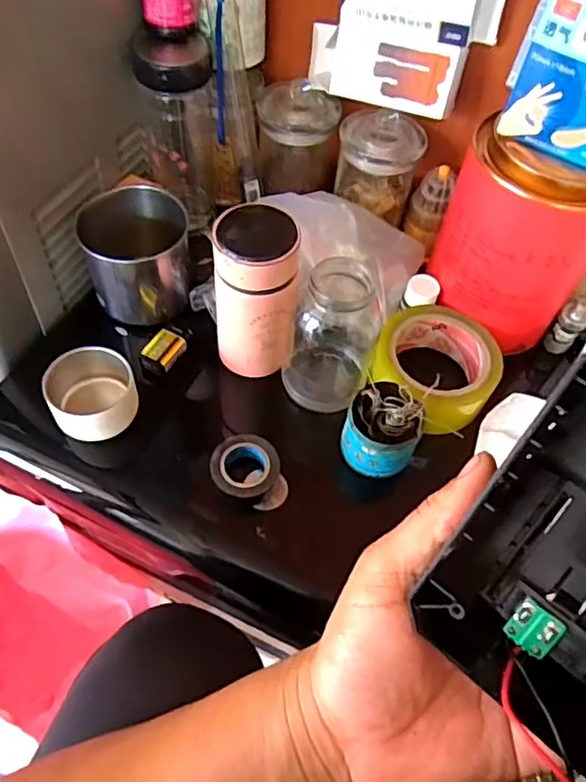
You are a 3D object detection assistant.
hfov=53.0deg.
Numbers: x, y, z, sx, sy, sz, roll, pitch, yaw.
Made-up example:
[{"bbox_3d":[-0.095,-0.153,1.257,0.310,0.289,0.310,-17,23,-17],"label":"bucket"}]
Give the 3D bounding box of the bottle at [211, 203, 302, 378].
[{"bbox_3d":[-0.030,-0.076,0.465,0.062,0.130,0.058,-3,55,-8],"label":"bottle"}]

